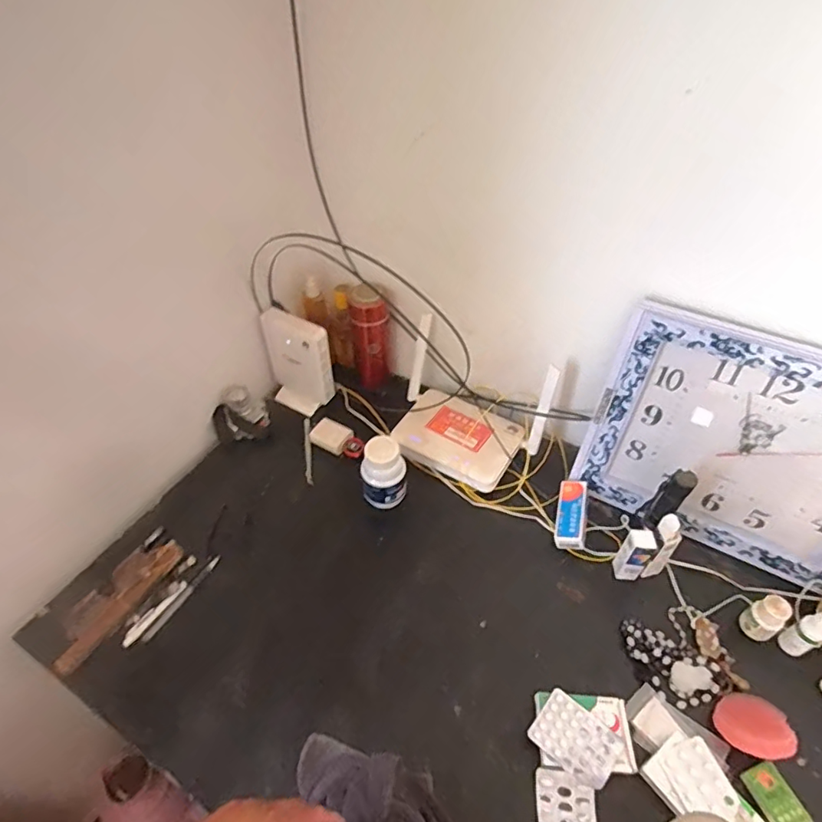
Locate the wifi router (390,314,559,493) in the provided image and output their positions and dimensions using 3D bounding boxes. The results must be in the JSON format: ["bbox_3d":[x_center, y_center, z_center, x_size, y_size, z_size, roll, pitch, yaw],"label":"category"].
[{"bbox_3d":[0.093,-0.005,0.835,0.243,0.150,0.205,17,51,17],"label":"wifi router"}]

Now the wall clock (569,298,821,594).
[{"bbox_3d":[0.435,0.054,0.675,0.374,0.314,0.029,24,39,20],"label":"wall clock"}]

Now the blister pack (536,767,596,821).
[{"bbox_3d":[0.163,0.418,0.538,0.061,0.011,0.072,5,48,6],"label":"blister pack"}]

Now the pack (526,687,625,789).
[{"bbox_3d":[0.182,0.361,0.572,0.087,0.004,0.066,32,57,30],"label":"pack"}]

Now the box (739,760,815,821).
[{"bbox_3d":[0.381,0.407,0.543,0.037,0.016,0.059,-16,49,-12],"label":"box"}]

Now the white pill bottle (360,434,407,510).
[{"bbox_3d":[-0.040,0.094,0.775,0.070,0.109,0.059,-7,48,-4],"label":"white pill bottle"}]

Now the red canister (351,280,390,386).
[{"bbox_3d":[-0.068,-0.125,0.910,0.058,0.214,0.057,-6,48,-3],"label":"red canister"}]

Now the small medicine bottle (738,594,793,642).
[{"bbox_3d":[0.443,0.258,0.647,0.034,0.058,0.037,-25,52,-20],"label":"small medicine bottle"}]

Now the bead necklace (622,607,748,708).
[{"bbox_3d":[0.335,0.301,0.644,0.115,0.015,0.108,-11,48,-8],"label":"bead necklace"}]

